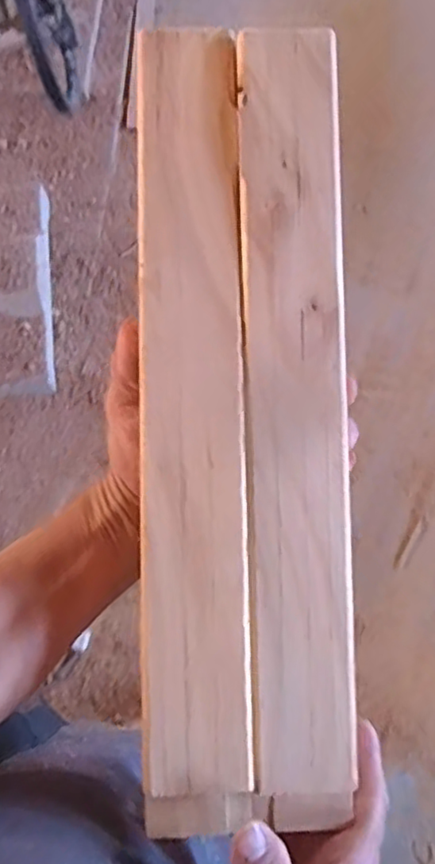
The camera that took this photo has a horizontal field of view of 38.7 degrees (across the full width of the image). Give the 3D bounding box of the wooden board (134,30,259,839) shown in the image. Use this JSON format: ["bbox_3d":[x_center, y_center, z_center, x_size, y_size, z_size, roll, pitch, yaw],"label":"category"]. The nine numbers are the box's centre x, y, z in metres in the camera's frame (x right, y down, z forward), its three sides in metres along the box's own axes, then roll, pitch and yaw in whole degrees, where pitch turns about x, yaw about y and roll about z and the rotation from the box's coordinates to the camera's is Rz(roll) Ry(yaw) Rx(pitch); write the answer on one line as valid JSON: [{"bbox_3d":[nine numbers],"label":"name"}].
[{"bbox_3d":[-0.014,-0.008,0.347,0.057,0.020,0.442,-2,85,2],"label":"wooden board"}]

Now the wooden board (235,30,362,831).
[{"bbox_3d":[0.047,-0.003,0.353,0.058,0.023,0.441,-1,87,2],"label":"wooden board"}]

